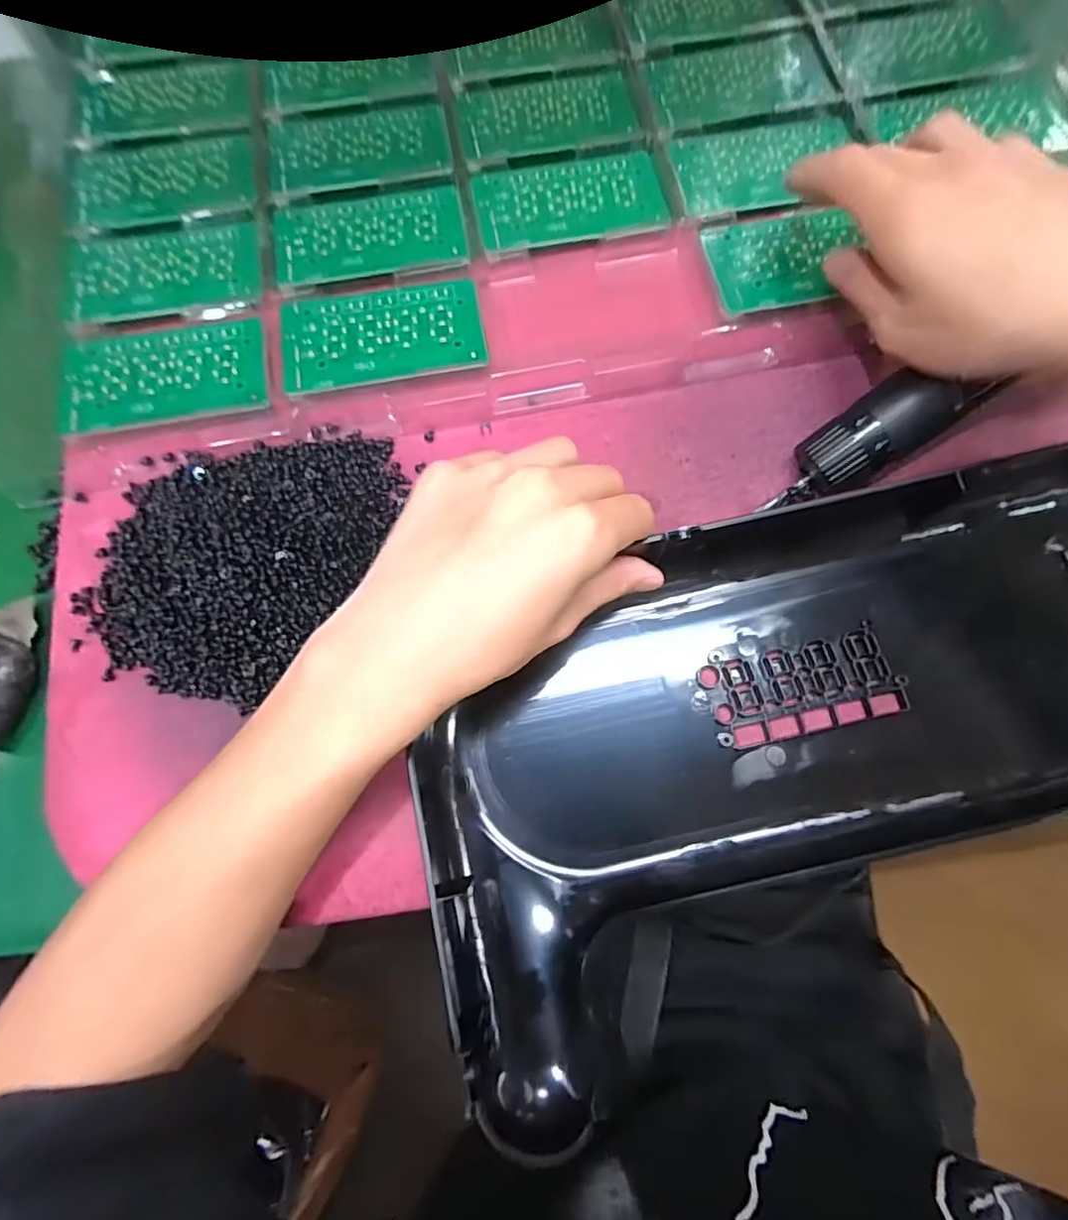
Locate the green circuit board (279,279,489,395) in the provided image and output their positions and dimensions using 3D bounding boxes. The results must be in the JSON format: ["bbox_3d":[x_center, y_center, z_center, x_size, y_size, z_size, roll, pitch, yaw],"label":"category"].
[{"bbox_3d":[-0.080,-0.146,0.311,0.104,0.005,0.057,-9,76,0],"label":"green circuit board"}]

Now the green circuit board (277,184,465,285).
[{"bbox_3d":[-0.092,-0.212,0.329,0.104,0.005,0.059,-10,76,0],"label":"green circuit board"}]

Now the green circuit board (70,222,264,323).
[{"bbox_3d":[-0.204,-0.188,0.325,0.101,0.004,0.059,-9,72,-4],"label":"green circuit board"}]

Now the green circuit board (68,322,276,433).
[{"bbox_3d":[-0.192,-0.123,0.306,0.100,0.004,0.058,-9,74,-4],"label":"green circuit board"}]

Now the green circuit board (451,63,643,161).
[{"bbox_3d":[0.008,-0.300,0.354,0.105,0.005,0.059,-13,76,-1],"label":"green circuit board"}]

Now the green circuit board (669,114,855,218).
[{"bbox_3d":[0.135,-0.256,0.337,0.105,0.004,0.059,-12,76,-1],"label":"green circuit board"}]

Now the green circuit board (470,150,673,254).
[{"bbox_3d":[0.020,-0.235,0.335,0.106,0.005,0.057,-12,76,-1],"label":"green circuit board"}]

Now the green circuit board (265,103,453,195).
[{"bbox_3d":[-0.104,-0.274,0.348,0.103,0.005,0.060,-9,76,0],"label":"green circuit board"}]

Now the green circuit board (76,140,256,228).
[{"bbox_3d":[-0.215,-0.251,0.341,0.101,0.004,0.057,-8,76,0],"label":"green circuit board"}]

